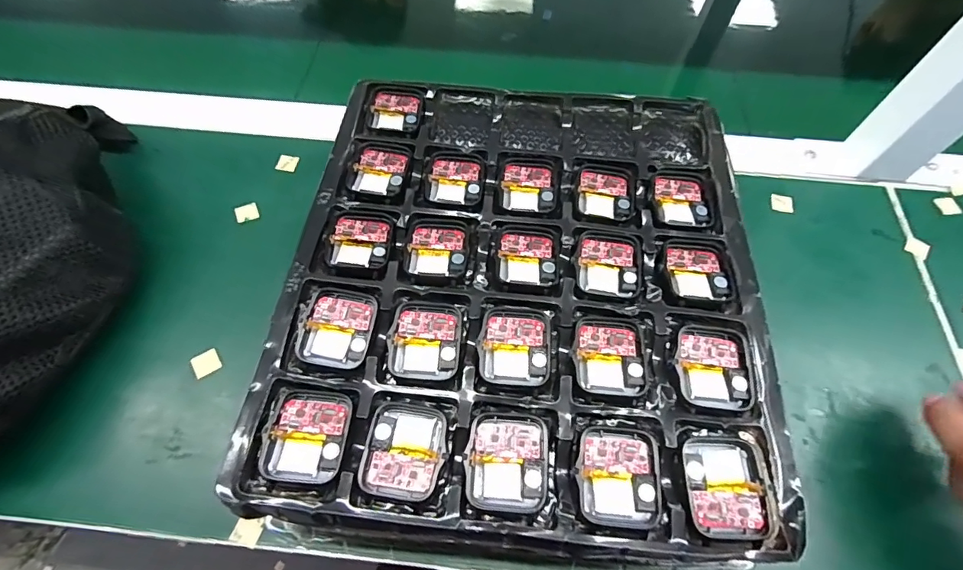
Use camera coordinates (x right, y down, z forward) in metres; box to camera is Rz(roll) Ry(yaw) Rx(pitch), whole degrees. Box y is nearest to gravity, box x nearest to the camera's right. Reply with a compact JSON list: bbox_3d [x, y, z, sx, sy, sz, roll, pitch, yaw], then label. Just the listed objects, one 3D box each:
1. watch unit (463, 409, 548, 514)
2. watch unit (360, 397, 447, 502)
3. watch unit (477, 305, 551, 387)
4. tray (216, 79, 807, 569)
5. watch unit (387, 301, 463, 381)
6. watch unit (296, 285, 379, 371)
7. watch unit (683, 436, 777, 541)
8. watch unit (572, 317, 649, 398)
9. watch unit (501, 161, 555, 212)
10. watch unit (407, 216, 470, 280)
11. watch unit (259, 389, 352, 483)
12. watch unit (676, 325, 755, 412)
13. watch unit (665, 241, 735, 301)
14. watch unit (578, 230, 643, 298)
[{"bbox_3d":[0.012,0.081,0.210,0.036,0.007,0.043,4,62,2],"label":"watch unit"},{"bbox_3d":[-0.036,0.078,0.216,0.037,0.007,0.043,9,62,4],"label":"watch unit"},{"bbox_3d":[0.018,0.031,0.240,0.036,0.005,0.042,6,62,3],"label":"watch unit"},{"bbox_3d":[0.024,-0.011,0.264,0.258,0.014,0.288,5,62,2],"label":"tray"},{"bbox_3d":[-0.030,0.028,0.241,0.037,0.004,0.041,4,62,1],"label":"watch unit"},{"bbox_3d":[-0.076,0.022,0.241,0.036,0.006,0.043,8,62,4],"label":"watch unit"},{"bbox_3d":[0.112,0.093,0.208,0.035,0.006,0.043,2,62,0],"label":"watch unit"},{"bbox_3d":[0.068,0.037,0.237,0.038,0.004,0.041,6,62,3],"label":"watch unit"},{"bbox_3d":[0.030,-0.064,0.294,0.033,0.005,0.037,6,62,3],"label":"watch unit"},{"bbox_3d":[-0.026,-0.022,0.269,0.036,0.004,0.042,3,62,1],"label":"watch unit"},{"bbox_3d":[-0.083,0.070,0.214,0.036,0.005,0.041,2,62,0],"label":"watch unit"},{"bbox_3d":[0.120,0.042,0.232,0.036,0.004,0.042,7,62,3],"label":"watch unit"},{"bbox_3d":[0.126,-0.008,0.262,0.035,0.004,0.041,1,62,0],"label":"watch unit"},{"bbox_3d":[0.076,-0.014,0.266,0.036,0.004,0.043,9,62,4],"label":"watch unit"}]

